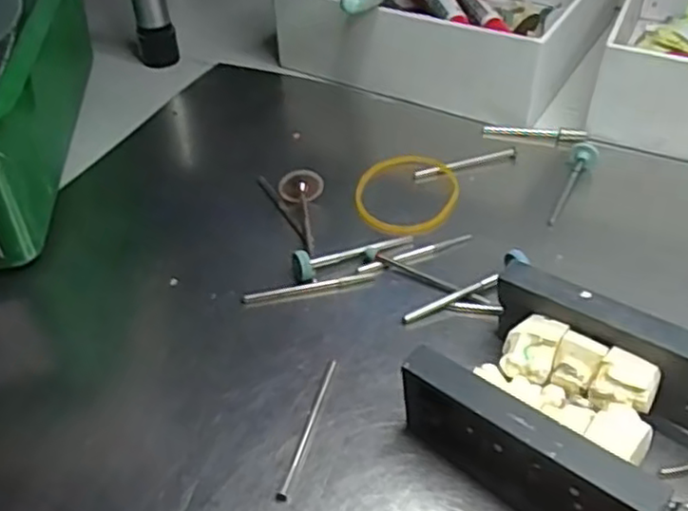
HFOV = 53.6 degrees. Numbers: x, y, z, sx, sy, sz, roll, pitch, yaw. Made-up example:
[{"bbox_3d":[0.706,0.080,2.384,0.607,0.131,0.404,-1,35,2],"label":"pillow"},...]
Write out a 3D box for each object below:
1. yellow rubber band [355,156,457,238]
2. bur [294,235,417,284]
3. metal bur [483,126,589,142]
[{"bbox_3d":[0.023,-0.022,0.256,0.038,0.004,0.044,13,50,15],"label":"yellow rubber band"},{"bbox_3d":[0.004,-0.002,0.228,0.045,0.010,0.006,-18,45,-17],"label":"bur"},{"bbox_3d":[0.081,-0.052,0.289,0.042,0.004,0.006,6,43,8],"label":"metal bur"}]

